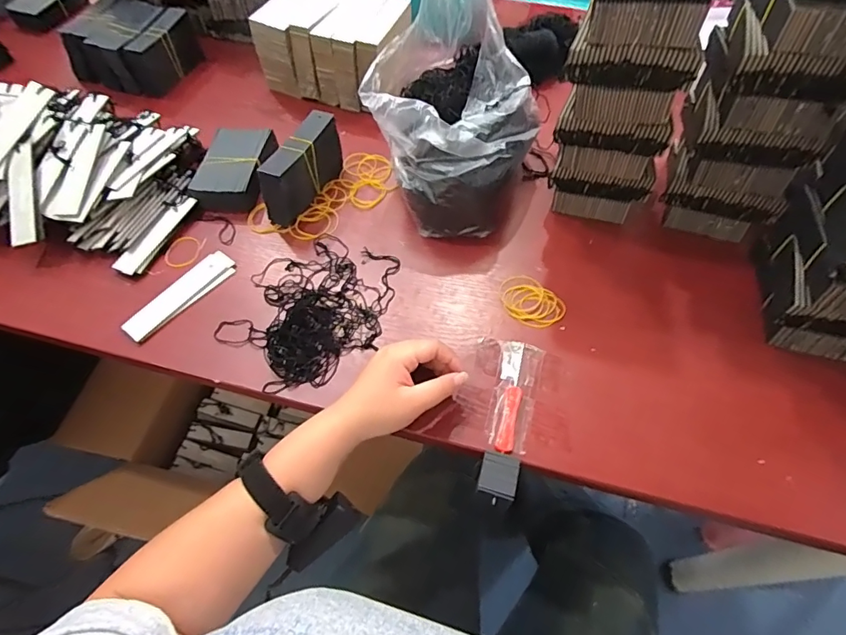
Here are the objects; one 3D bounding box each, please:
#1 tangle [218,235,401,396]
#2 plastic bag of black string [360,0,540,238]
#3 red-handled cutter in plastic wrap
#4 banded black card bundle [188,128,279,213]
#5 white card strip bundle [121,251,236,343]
[{"bbox_3d":[-0.123,-0.016,0.520,0.161,0.022,0.185,13,60,10],"label":"tangle"},{"bbox_3d":[0.039,-0.254,0.545,0.174,0.217,0.238,15,60,11],"label":"plastic bag of black string"},{"bbox_3d":[0.091,0.076,0.461,0.040,0.008,0.116,12,60,10],"label":"red-handled cutter in plastic wrap"},{"bbox_3d":[-0.249,-0.201,0.624,0.090,0.040,0.132,6,59,6],"label":"banded black card bundle"},{"bbox_3d":[-0.280,-0.027,0.540,0.039,0.009,0.134,36,66,21],"label":"white card strip bundle"}]

